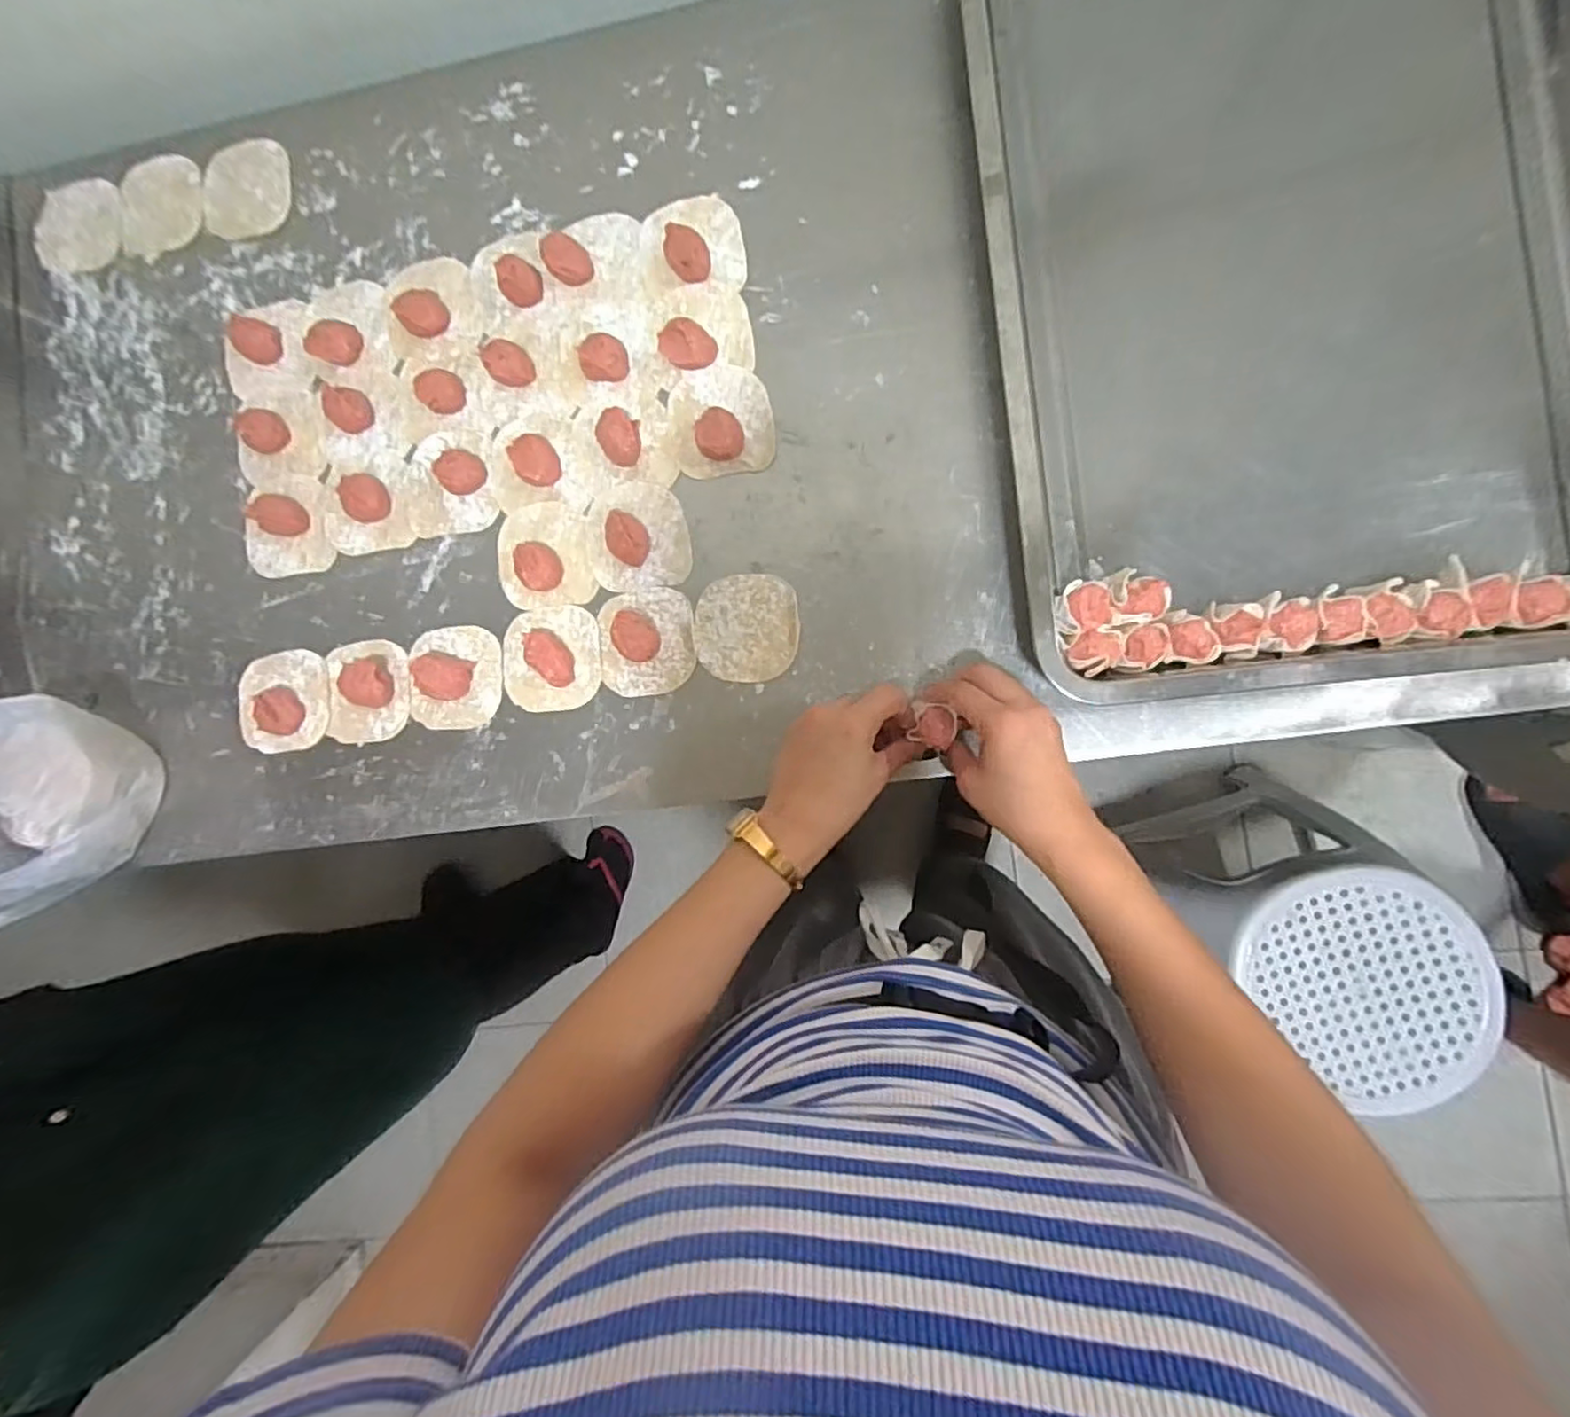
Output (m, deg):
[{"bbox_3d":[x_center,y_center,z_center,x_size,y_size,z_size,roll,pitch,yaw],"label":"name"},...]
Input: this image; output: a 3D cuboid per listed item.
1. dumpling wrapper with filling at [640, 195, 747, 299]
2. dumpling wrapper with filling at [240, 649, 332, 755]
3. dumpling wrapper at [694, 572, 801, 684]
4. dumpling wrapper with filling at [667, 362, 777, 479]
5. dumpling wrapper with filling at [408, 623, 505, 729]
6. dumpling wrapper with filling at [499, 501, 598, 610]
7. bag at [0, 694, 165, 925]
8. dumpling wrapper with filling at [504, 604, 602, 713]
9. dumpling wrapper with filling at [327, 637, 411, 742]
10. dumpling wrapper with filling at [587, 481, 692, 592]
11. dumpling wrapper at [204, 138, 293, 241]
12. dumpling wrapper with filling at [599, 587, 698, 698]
[{"bbox_3d":[-0.071,-0.351,0.502,0.078,0.019,0.071,-1,89,6],"label":"dumpling wrapper with filling"},{"bbox_3d":[-0.393,-0.006,0.526,0.071,0.019,0.077,-7,88,6],"label":"dumpling wrapper with filling"},{"bbox_3d":[-0.028,-0.059,0.491,0.075,0.004,0.077,5,89,6],"label":"dumpling wrapper"},{"bbox_3d":[-0.047,-0.213,0.492,0.073,0.017,0.079,-9,88,6],"label":"dumpling wrapper with filling"},{"bbox_3d":[-0.253,-0.024,0.515,0.072,0.011,0.078,-3,88,6],"label":"dumpling wrapper with filling"},{"bbox_3d":[-0.183,-0.117,0.502,0.069,0.024,0.079,-10,88,6],"label":"dumpling wrapper with filling"},{"bbox_3d":[-0.562,0.074,0.506,0.137,0.093,0.181,39,93,5],"label":"bag"},{"bbox_3d":[-0.177,-0.039,0.502,0.074,0.018,0.078,-7,88,6],"label":"dumpling wrapper with filling"},{"bbox_3d":[-0.324,-0.013,0.522,0.068,0.012,0.078,0,89,6],"label":"dumpling wrapper with filling"},{"bbox_3d":[-0.111,-0.128,0.494,0.073,0.023,0.080,-14,87,5],"label":"dumpling wrapper with filling"},{"bbox_3d":[-0.442,-0.428,0.554,0.069,0.007,0.077,-4,88,6],"label":"dumpling wrapper"},{"bbox_3d":[-0.103,-0.049,0.490,0.071,0.024,0.076,-7,88,6],"label":"dumpling wrapper with filling"}]

